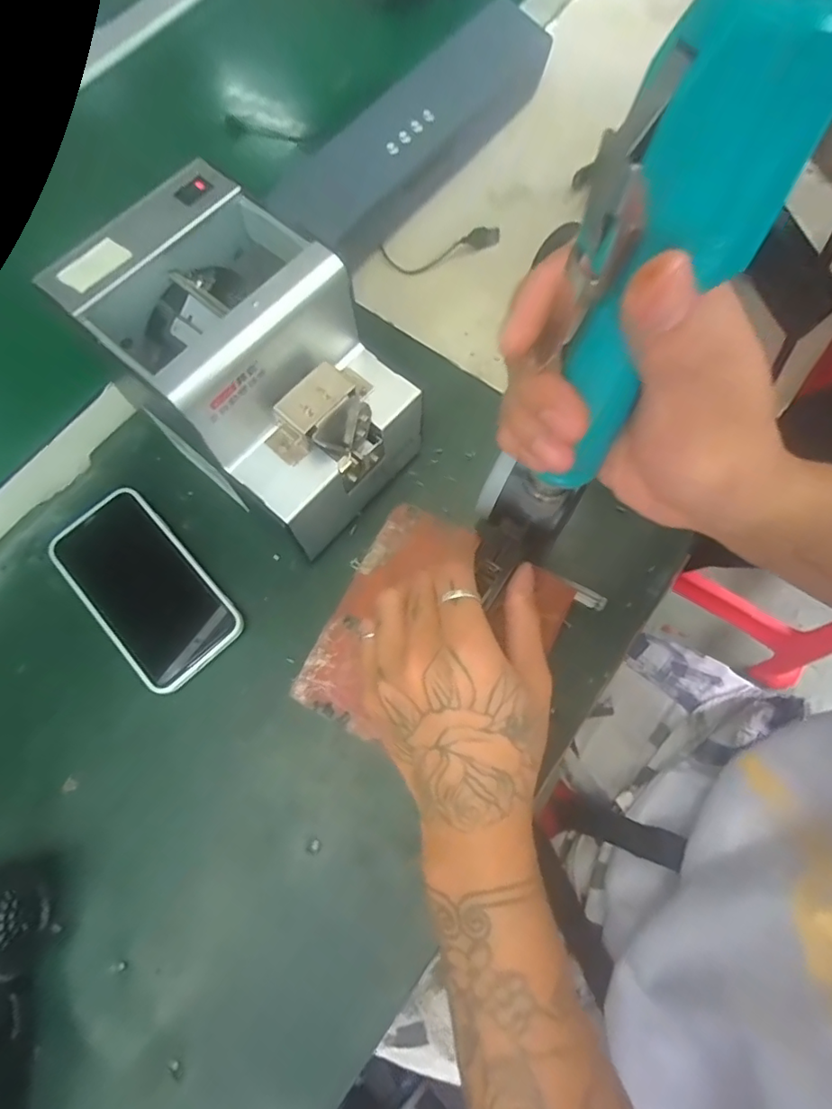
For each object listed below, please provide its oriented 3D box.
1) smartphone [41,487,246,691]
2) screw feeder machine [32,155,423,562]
[{"bbox_3d":[-0.191,0.023,0.383,0.075,0.015,0.147,-43,76,-11],"label":"smartphone"},{"bbox_3d":[-0.100,-0.110,0.354,0.172,0.152,0.126,39,77,13],"label":"screw feeder machine"}]

